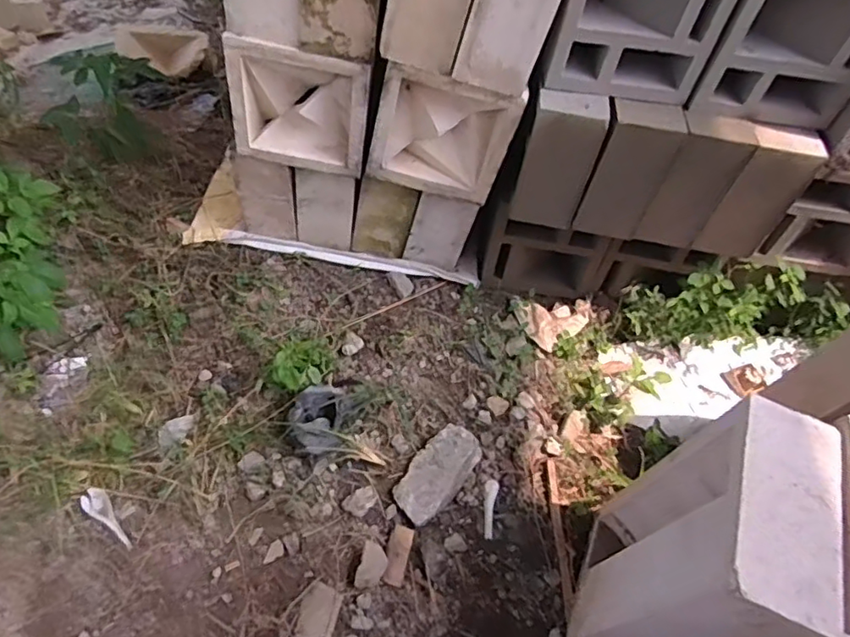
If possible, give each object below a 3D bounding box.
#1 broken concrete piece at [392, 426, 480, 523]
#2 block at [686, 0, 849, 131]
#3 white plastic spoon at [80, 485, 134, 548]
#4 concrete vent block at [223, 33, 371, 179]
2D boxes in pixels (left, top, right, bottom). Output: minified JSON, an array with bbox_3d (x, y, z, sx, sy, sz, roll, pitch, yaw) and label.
[{"bbox_3d":[0.019,0.236,0.899,0.084,0.046,0.157,30,54,19],"label":"broken concrete piece"},{"bbox_3d":[0.461,-0.349,0.729,0.184,0.198,0.067,7,50,0],"label":"block"},{"bbox_3d":[-0.467,0.294,0.855,0.109,0.014,0.035,36,56,23],"label":"white plastic spoon"},{"bbox_3d":[-0.182,-0.316,0.861,0.204,0.193,0.058,7,50,1],"label":"concrete vent block"}]

